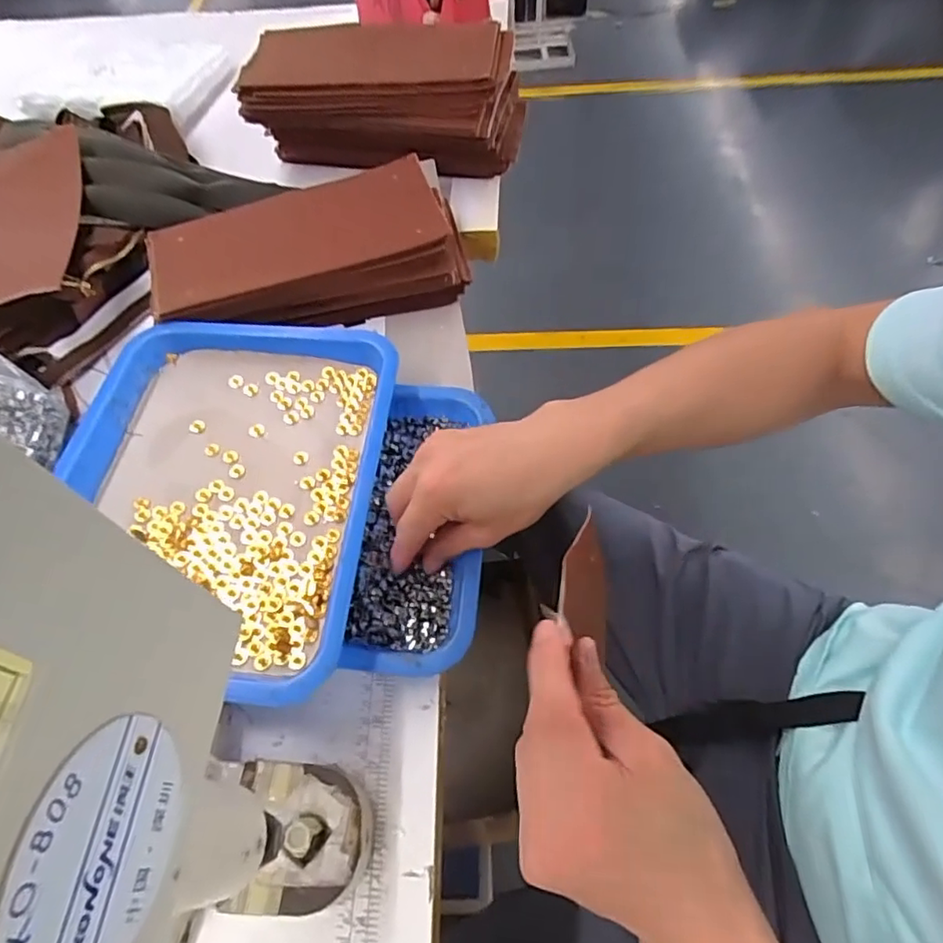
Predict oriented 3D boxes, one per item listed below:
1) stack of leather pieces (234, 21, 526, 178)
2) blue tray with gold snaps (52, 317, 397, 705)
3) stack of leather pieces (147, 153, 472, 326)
[{"bbox_3d":[-0.094,-0.403,0.637,0.280,0.098,0.144,7,59,7],"label":"stack of leather pieces"},{"bbox_3d":[-0.186,0.008,0.417,0.231,0.036,0.272,4,59,5],"label":"blue tray with gold snaps"},{"bbox_3d":[-0.150,-0.195,0.540,0.266,0.076,0.127,-17,59,-7],"label":"stack of leather pieces"}]

